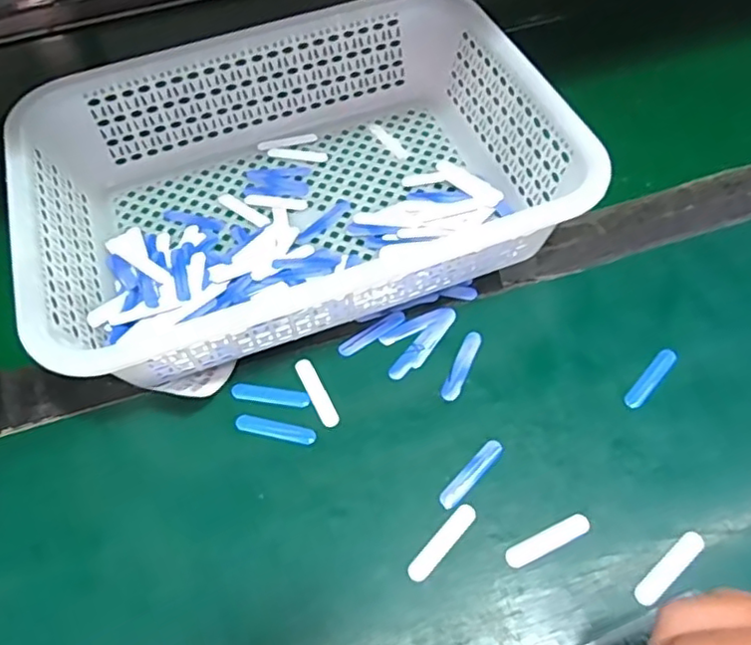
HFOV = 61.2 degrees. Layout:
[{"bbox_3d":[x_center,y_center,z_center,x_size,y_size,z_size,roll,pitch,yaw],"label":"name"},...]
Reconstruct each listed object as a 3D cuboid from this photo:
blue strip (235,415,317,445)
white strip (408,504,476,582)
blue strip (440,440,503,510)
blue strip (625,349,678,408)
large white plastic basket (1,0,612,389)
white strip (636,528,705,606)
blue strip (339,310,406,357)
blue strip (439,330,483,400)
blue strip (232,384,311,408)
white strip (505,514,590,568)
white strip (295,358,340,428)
[{"bbox_3d":[-0.062,0.066,0.394,0.050,0.004,0.010,10,59,9],"label":"blue strip"},{"bbox_3d":[0.038,0.123,0.356,0.012,0.004,0.051,36,66,23],"label":"white strip"},{"bbox_3d":[0.057,0.089,0.376,0.012,0.004,0.050,38,67,23],"label":"blue strip"},{"bbox_3d":[0.177,0.035,0.406,0.011,0.005,0.052,37,67,23],"label":"blue strip"},{"bbox_3d":[-0.057,-0.104,0.456,0.357,0.082,0.251,-20,59,-9],"label":"large white plastic basket"},{"bbox_3d":[0.160,0.133,0.345,0.051,0.004,0.012,-37,63,-19],"label":"white strip"},{"bbox_3d":[-0.002,0.006,0.428,0.050,0.004,0.011,-31,61,-16],"label":"blue strip"},{"bbox_3d":[0.057,0.027,0.412,0.013,0.004,0.052,20,61,15],"label":"blue strip"},{"bbox_3d":[-0.067,0.046,0.405,0.050,0.004,0.011,7,58,7],"label":"blue strip"},{"bbox_3d":[0.097,0.121,0.355,0.051,0.004,0.012,-23,59,-11],"label":"white strip"},{"bbox_3d":[-0.038,0.044,0.406,0.012,0.004,0.051,-24,60,-12],"label":"white strip"}]

